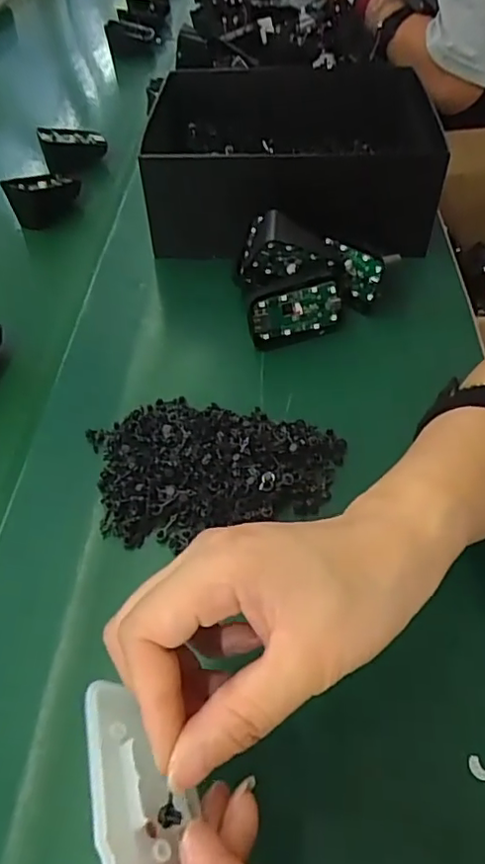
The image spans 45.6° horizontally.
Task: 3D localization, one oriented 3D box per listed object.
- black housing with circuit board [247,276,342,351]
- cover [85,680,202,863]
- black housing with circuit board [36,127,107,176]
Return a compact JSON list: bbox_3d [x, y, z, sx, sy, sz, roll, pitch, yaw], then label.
[{"bbox_3d":[0.038,-0.085,0.413,0.068,0.042,0.011,-16,48,-11],"label":"black housing with circuit board"},{"bbox_3d":[-0.033,0.113,0.184,0.034,0.008,0.066,22,30,-31],"label":"cover"},{"bbox_3d":[-0.183,-0.309,0.626,0.065,0.040,0.040,-18,49,-12],"label":"black housing with circuit board"}]

